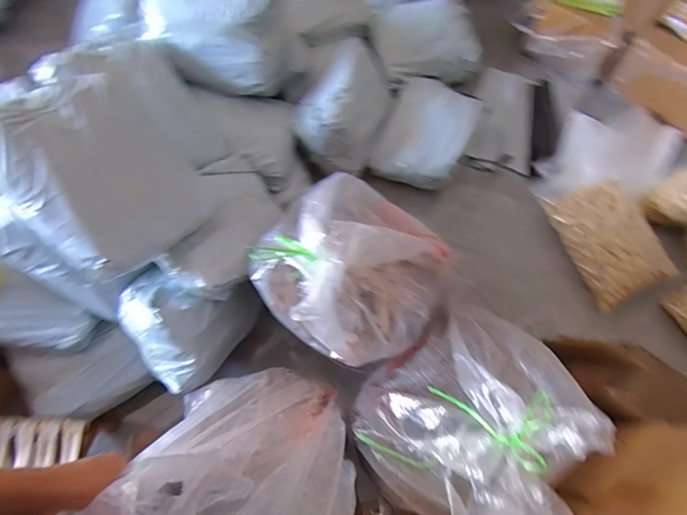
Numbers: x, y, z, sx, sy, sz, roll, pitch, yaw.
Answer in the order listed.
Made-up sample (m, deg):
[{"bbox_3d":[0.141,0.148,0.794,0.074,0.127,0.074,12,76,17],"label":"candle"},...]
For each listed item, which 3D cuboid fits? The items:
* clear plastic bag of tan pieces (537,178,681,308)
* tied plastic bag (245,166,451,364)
[{"bbox_3d":[0.839,-0.055,1.356,0.236,0.144,0.377,-18,70,-9],"label":"clear plastic bag of tan pieces"},{"bbox_3d":[0.025,0.009,0.840,0.348,0.209,0.359,-41,75,-16],"label":"tied plastic bag"}]

